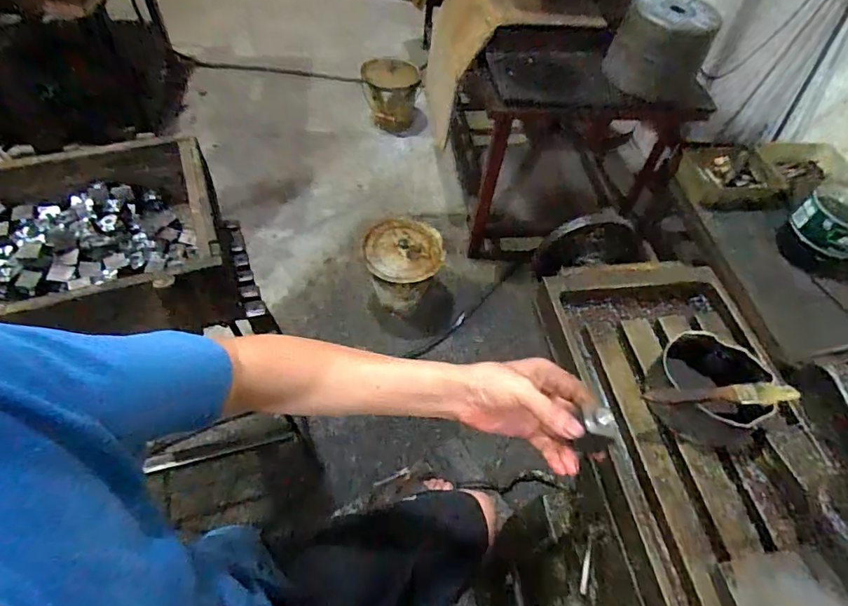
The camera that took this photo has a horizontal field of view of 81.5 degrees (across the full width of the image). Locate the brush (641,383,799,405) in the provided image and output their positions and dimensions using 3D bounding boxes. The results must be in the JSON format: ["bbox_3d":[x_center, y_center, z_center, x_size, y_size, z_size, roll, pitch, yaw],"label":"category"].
[{"bbox_3d":[0.287,0.089,0.479,0.151,0.013,0.020,1,54,-5],"label":"brush"}]

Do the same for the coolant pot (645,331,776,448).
[{"bbox_3d":[0.293,0.085,0.508,0.104,0.070,0.095,3,54,-4],"label":"coolant pot"}]

